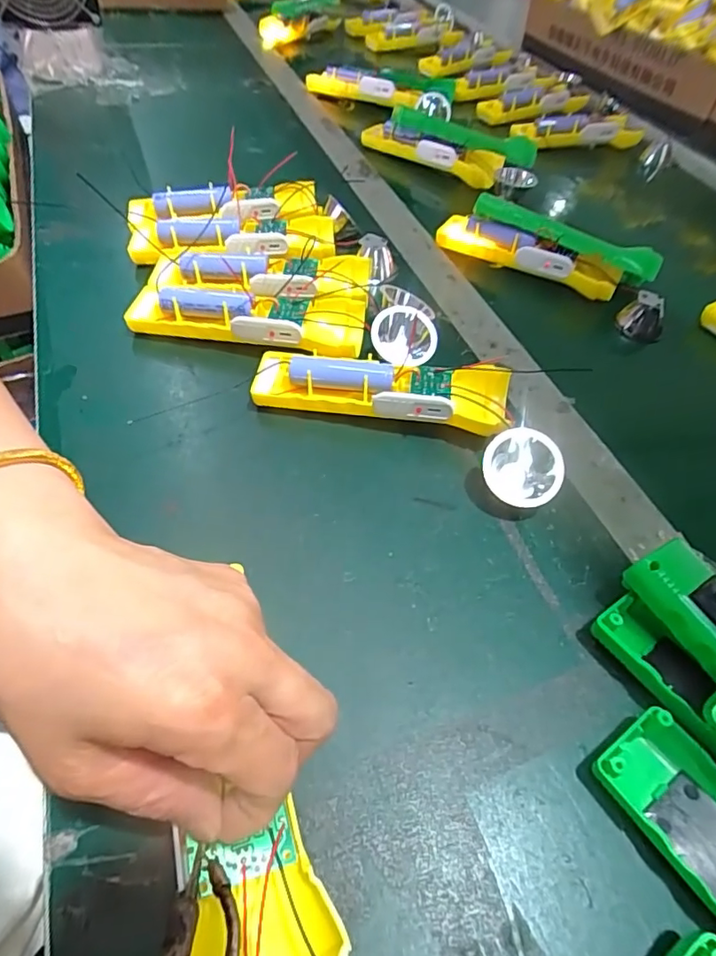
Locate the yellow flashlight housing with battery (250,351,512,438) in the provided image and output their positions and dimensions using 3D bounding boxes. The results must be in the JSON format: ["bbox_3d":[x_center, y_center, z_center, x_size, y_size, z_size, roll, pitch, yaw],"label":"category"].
[{"bbox_3d":[0.015,-0.057,0.346,0.161,0.034,0.041,10,52,4],"label":"yellow flashlight housing with battery"}]

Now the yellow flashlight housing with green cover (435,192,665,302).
[{"bbox_3d":[0.171,-0.205,0.473,0.186,0.052,0.052,23,54,13],"label":"yellow flashlight housing with green cover"}]

